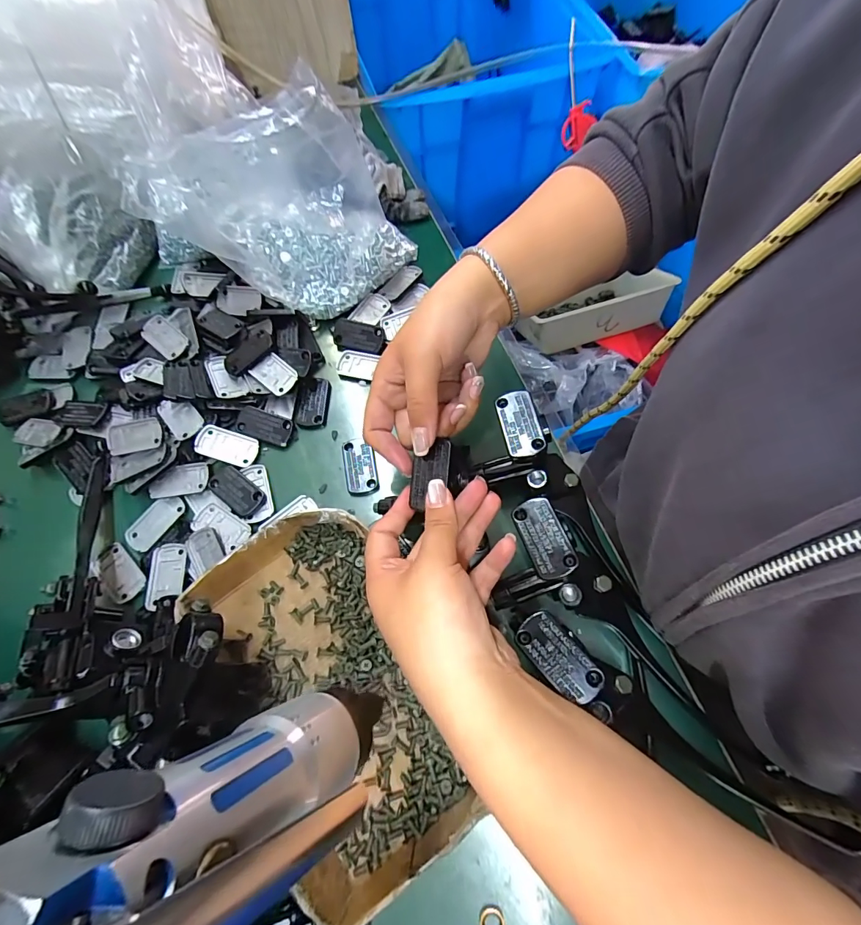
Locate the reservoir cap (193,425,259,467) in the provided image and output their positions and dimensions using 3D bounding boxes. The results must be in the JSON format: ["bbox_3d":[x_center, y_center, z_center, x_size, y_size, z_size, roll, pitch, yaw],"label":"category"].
[{"bbox_3d":[-0.182,-0.015,0.370,0.052,0.004,0.027,20,76,-7],"label":"reservoir cap"}]

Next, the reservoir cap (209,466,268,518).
[{"bbox_3d":[-0.167,0.024,0.357,0.050,0.004,0.027,36,73,15],"label":"reservoir cap"}]

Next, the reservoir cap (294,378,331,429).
[{"bbox_3d":[-0.111,-0.056,0.388,0.030,0.012,0.048,3,68,3],"label":"reservoir cap"}]

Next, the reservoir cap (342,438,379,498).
[{"bbox_3d":[-0.062,0.003,0.366,0.027,0.008,0.052,-11,68,-2],"label":"reservoir cap"}]

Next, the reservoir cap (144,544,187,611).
[{"bbox_3d":[-0.212,0.092,0.335,0.028,0.006,0.049,-4,67,0],"label":"reservoir cap"}]

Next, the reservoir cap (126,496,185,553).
[{"bbox_3d":[-0.234,0.052,0.355,0.029,0.006,0.051,34,73,15],"label":"reservoir cap"}]

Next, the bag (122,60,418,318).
[{"bbox_3d":[-0.120,-0.219,0.356,0.206,0.159,0.087,-10,68,-2],"label":"bag"}]

